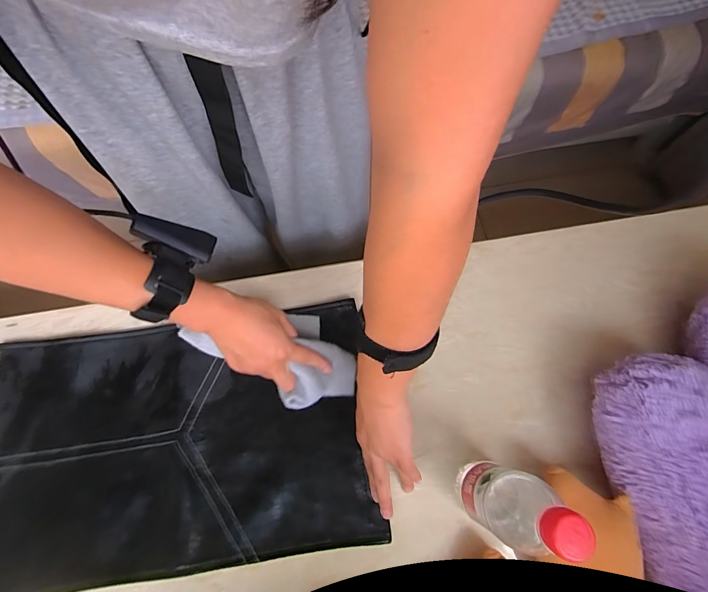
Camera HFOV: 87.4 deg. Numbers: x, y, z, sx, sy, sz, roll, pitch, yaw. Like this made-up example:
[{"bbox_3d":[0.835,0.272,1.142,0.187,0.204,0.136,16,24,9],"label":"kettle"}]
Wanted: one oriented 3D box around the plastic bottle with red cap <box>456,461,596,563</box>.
[{"bbox_3d":[0.151,0.191,0.329,0.073,0.177,0.058,30,74,9],"label":"plastic bottle with red cap"}]

